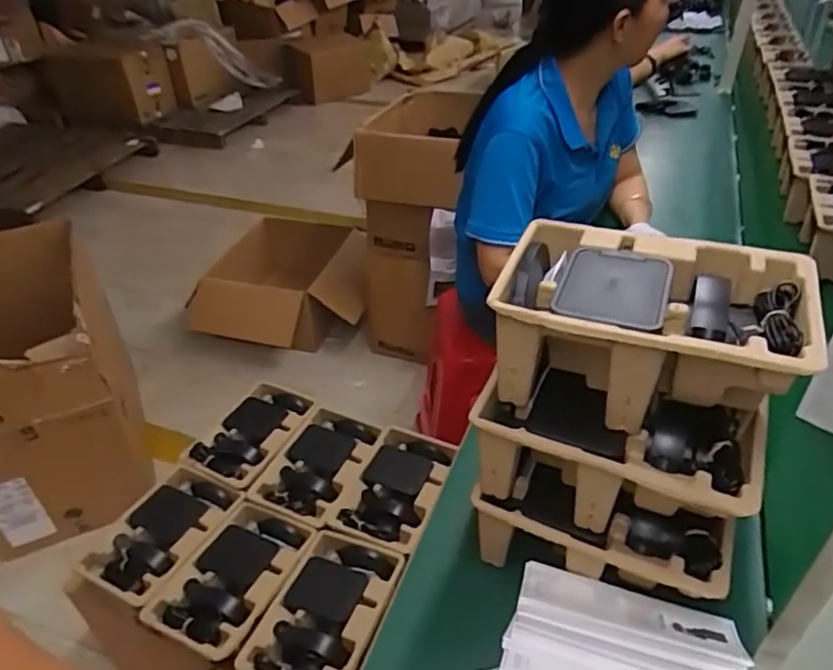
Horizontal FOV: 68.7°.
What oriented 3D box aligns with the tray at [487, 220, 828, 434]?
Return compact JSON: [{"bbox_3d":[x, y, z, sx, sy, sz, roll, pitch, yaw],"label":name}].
[{"bbox_3d":[0.183,-0.001,0.496,0.220,0.106,0.137,12,39,19],"label":"tray"}]

